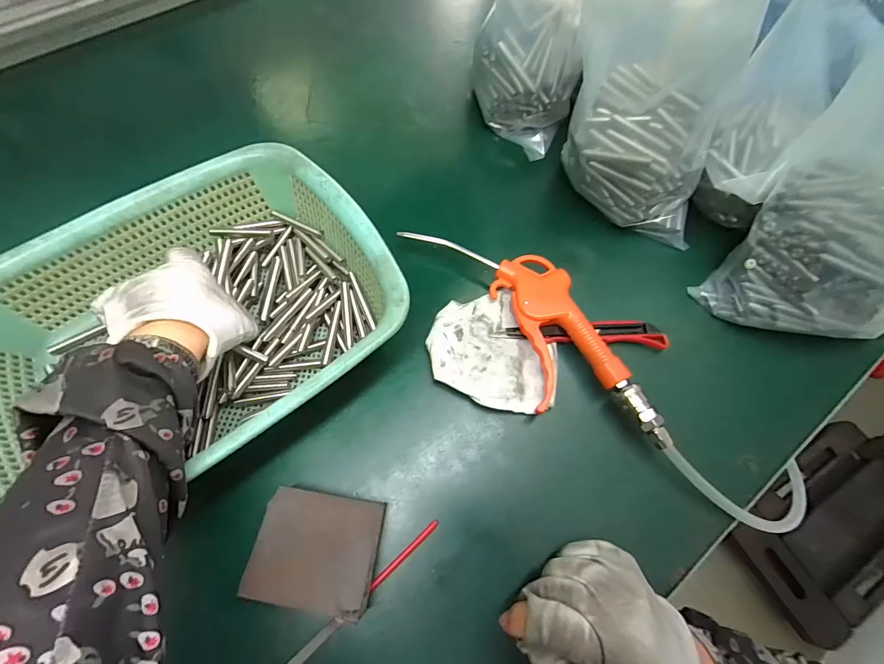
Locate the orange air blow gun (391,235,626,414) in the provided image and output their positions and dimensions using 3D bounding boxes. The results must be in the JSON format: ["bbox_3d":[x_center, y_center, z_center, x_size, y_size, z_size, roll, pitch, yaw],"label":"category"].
[{"bbox_3d":[0.064,-0.029,0.341,0.093,0.024,0.208,-29,71,-13],"label":"orange air blow gun"}]

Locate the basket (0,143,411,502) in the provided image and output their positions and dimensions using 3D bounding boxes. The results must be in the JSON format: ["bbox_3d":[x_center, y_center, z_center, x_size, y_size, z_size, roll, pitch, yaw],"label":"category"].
[{"bbox_3d":[-0.189,-0.003,0.301,0.295,0.080,0.223,-36,73,-15],"label":"basket"}]

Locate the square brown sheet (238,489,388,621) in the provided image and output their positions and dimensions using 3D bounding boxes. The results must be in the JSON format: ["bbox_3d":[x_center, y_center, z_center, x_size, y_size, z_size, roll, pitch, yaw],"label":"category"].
[{"bbox_3d":[-0.085,0.150,0.270,0.079,0.031,0.068,9,68,2],"label":"square brown sheet"}]

